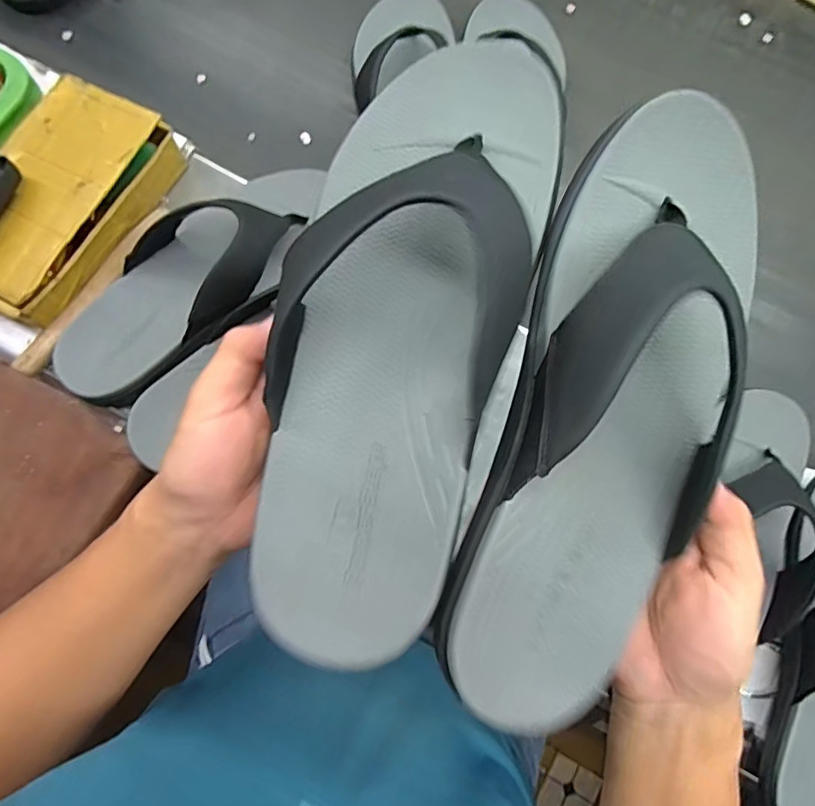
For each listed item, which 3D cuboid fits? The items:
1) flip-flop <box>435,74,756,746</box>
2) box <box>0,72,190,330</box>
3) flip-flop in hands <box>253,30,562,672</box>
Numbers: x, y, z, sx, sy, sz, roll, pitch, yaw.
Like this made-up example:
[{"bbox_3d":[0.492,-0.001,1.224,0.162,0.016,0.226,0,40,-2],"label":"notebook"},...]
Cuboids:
[{"bbox_3d":[0.089,0.001,0.221,0.090,0.079,0.274,18,88,2],"label":"flip-flop"},{"bbox_3d":[-0.298,-0.173,0.461,0.116,0.053,0.206,26,76,5],"label":"box"},{"bbox_3d":[-0.003,-0.033,0.222,0.092,0.061,0.274,14,86,2],"label":"flip-flop in hands"}]

